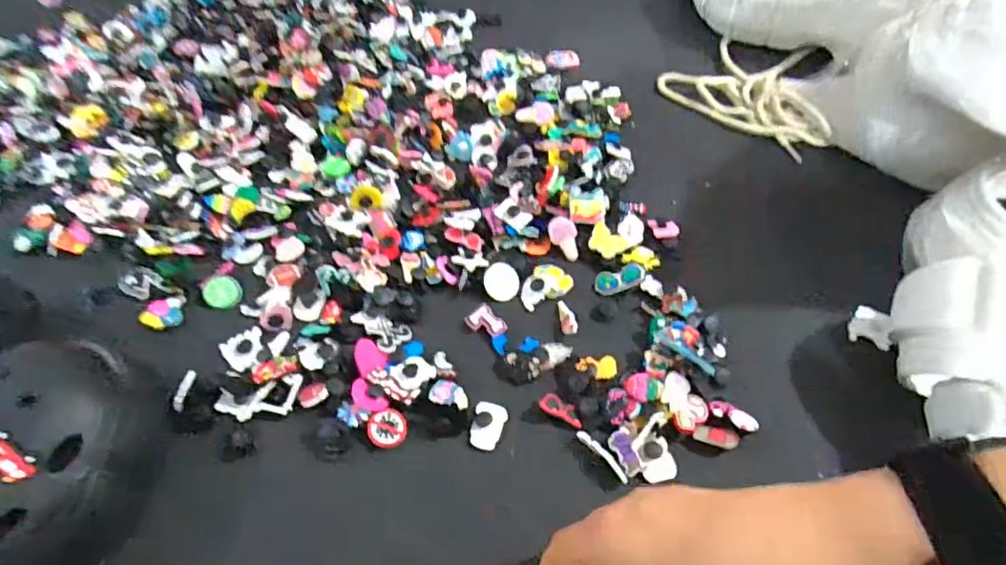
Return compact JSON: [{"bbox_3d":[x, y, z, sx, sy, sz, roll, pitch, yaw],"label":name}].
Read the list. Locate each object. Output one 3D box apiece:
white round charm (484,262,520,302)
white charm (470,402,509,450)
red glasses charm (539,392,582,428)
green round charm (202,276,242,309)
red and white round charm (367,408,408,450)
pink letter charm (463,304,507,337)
[{"bbox_3d":[-0.001,-0.002,0.431,0.026,0.004,0.030,-1,56,1],"label":"white round charm"},{"bbox_3d":[-0.009,0.094,0.372,0.022,0.007,0.031,8,57,6],"label":"white charm"},{"bbox_3d":[0.039,0.084,0.371,0.031,0.004,0.015,33,62,6],"label":"red glasses charm"},{"bbox_3d":[-0.219,0.007,0.437,0.030,0.006,0.026,27,61,18],"label":"green round charm"},{"bbox_3d":[-0.076,0.095,0.369,0.025,0.004,0.026,-1,56,1],"label":"red and white round charm"},{"bbox_3d":[-0.012,0.030,0.415,0.028,0.005,0.021,38,65,23],"label":"pink letter charm"}]

